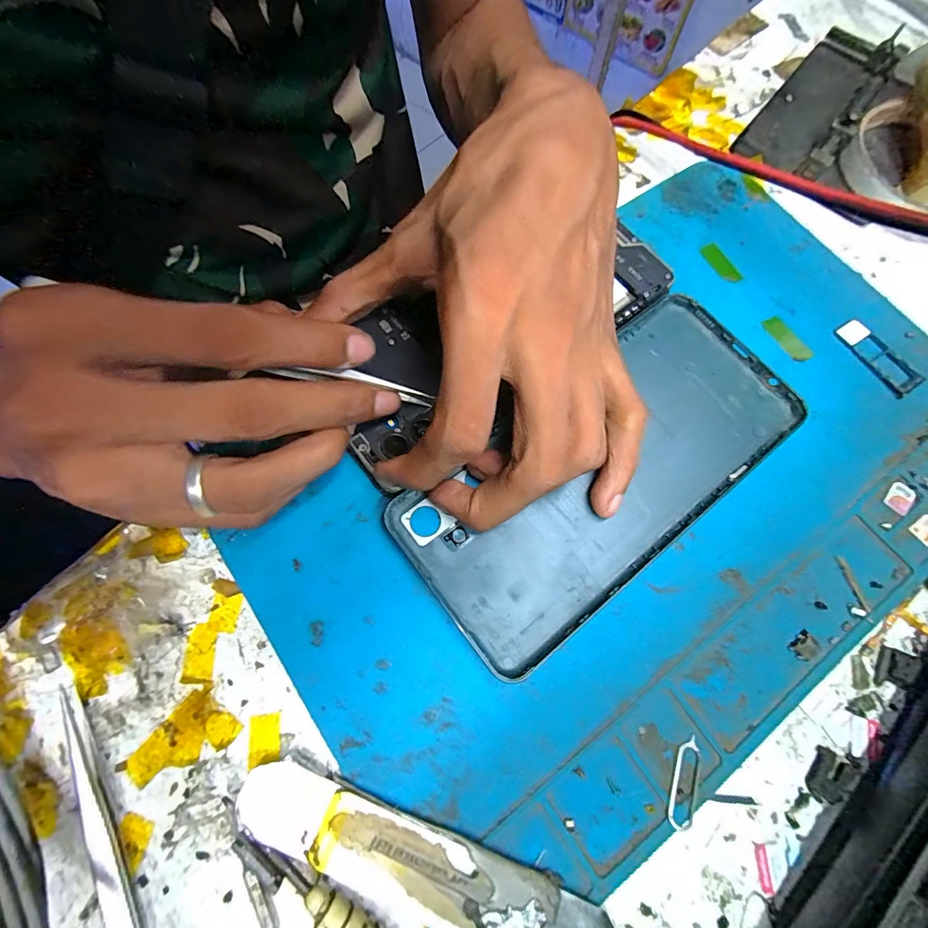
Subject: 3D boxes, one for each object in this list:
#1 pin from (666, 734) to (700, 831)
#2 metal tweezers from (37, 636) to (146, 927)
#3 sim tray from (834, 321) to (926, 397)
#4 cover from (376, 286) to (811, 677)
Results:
[{"bbox_3d":[0.070,0.101,0.128,0.008,0.004,0.026,12,68,16],"label":"pin"},{"bbox_3d":[-0.103,0.122,0.115,0.010,0.008,0.148,-28,76,-10],"label":"metal tweezers"},{"bbox_3d":[0.183,-0.048,0.176,0.015,0.004,0.038,-29,76,-10],"label":"sim tray"},{"bbox_3d":[0.055,0.000,0.157,0.162,0.006,0.076,-39,78,-12],"label":"cover"}]

